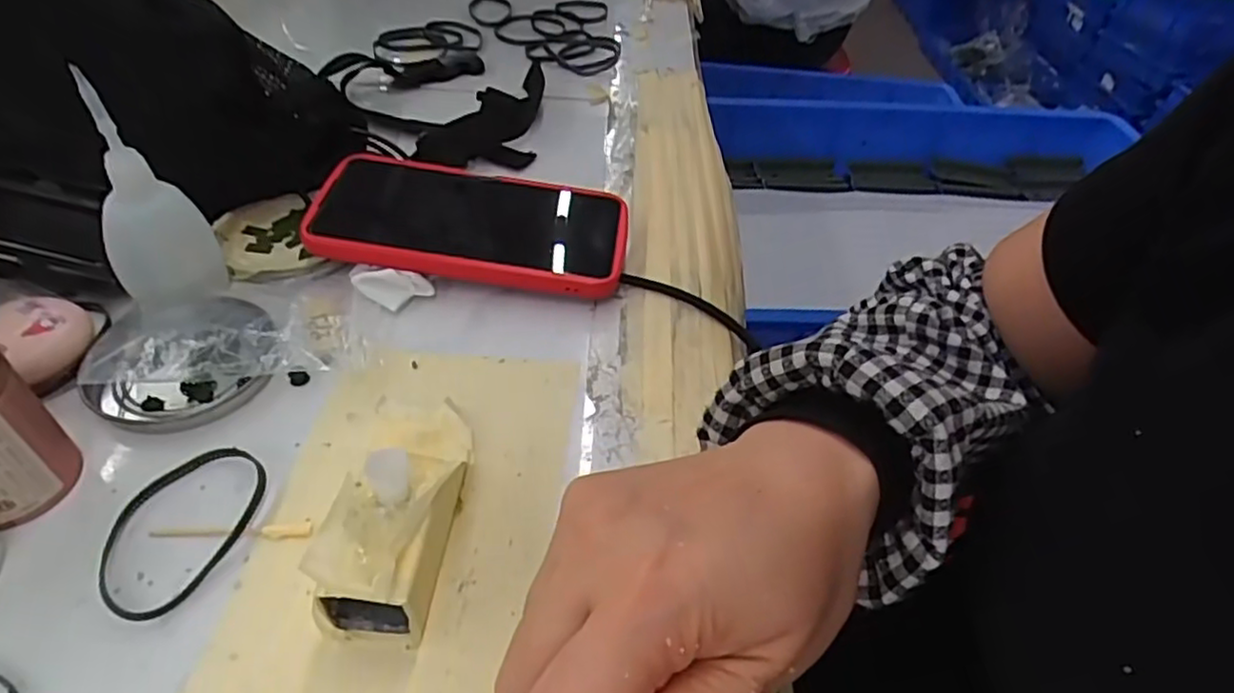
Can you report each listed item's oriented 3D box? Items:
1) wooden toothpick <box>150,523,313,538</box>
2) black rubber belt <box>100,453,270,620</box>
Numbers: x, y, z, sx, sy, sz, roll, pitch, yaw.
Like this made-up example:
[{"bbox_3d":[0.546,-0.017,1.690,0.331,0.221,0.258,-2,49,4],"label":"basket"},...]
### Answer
[{"bbox_3d":[-0.147,0.070,0.264,0.058,0.004,0.006,2,44,-5],"label":"wooden toothpick"},{"bbox_3d":[-0.167,0.067,0.263,0.047,0.007,0.071,18,45,11],"label":"black rubber belt"}]

